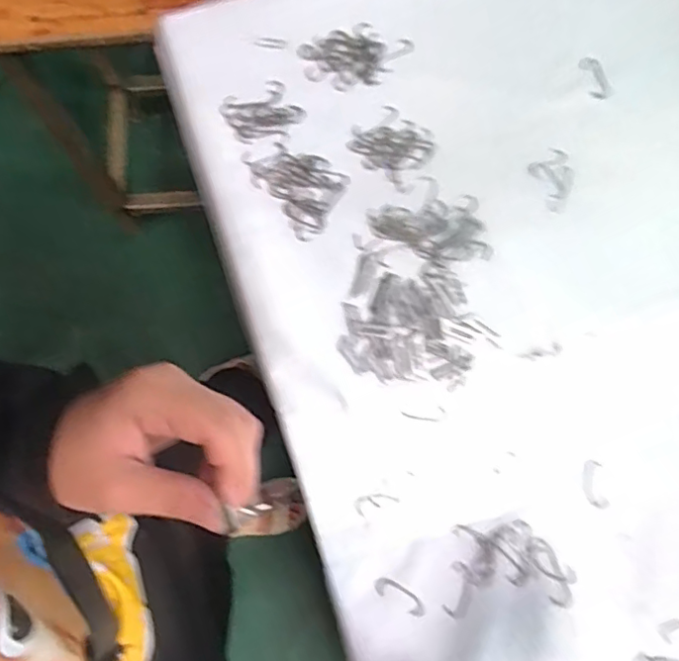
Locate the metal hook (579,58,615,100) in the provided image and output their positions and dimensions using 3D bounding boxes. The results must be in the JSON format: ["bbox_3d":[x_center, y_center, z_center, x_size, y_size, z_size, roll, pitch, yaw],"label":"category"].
[{"bbox_3d":[0.223,-0.219,0.487,0.021,0.004,0.040,-13,79,-4],"label":"metal hook"}]

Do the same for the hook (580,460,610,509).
[{"bbox_3d":[0.187,0.113,0.413,0.016,0.004,0.034,-5,78,-3],"label":"hook"}]

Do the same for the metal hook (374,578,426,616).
[{"bbox_3d":[0.043,0.186,0.394,0.039,0.004,0.013,31,79,5],"label":"metal hook"}]

